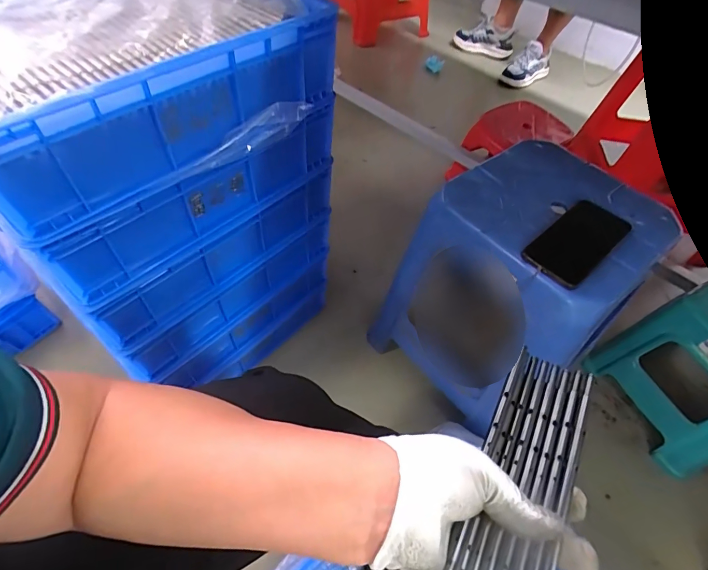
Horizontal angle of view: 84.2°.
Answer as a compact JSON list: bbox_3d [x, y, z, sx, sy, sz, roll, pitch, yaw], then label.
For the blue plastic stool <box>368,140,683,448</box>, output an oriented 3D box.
[{"bbox_3d":[0.247,0.031,0.679,0.294,0.396,0.282,-24,59,-20],"label":"blue plastic stool"}]

